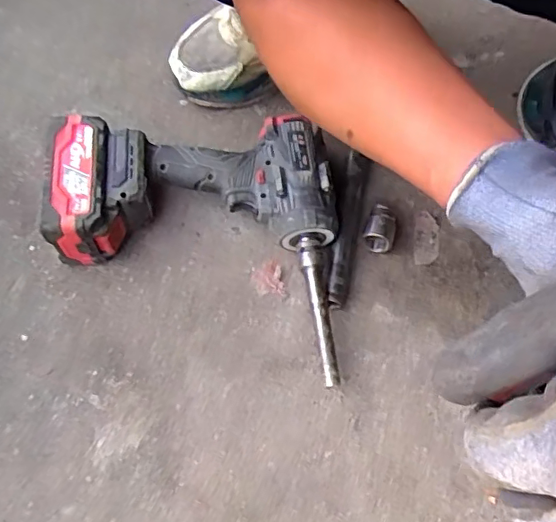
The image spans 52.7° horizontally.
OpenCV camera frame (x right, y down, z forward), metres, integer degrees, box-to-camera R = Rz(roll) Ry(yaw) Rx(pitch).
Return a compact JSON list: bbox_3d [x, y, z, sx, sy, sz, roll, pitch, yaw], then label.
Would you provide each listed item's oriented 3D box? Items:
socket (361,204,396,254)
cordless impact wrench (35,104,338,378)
[{"bbox_3d":[0.096,-0.031,0.531,0.027,0.021,0.041,13,64,4],"label":"socket"},{"bbox_3d":[-0.071,-0.024,0.491,0.243,0.099,0.220,5,65,-1],"label":"cordless impact wrench"}]

